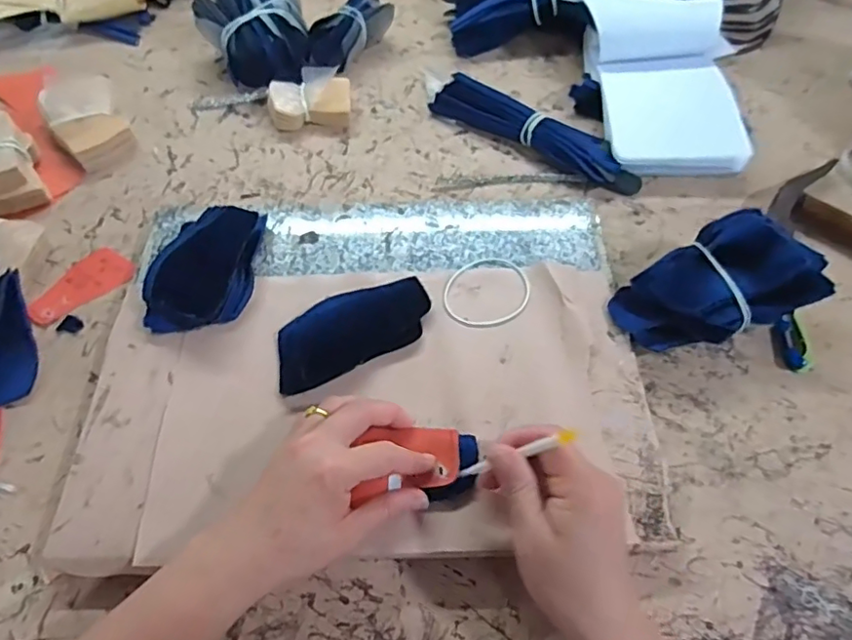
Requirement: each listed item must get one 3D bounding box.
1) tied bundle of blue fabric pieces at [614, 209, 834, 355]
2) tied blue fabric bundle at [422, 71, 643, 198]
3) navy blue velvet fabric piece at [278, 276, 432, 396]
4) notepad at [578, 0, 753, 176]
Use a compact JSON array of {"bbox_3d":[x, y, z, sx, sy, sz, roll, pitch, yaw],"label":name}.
[{"bbox_3d":[0.223,-0.024,0.446,0.155,0.068,0.082,-17,59,-10],"label":"tied bundle of blue fabric pieces"},{"bbox_3d":[0.100,-0.191,0.573,0.246,0.031,0.046,33,64,19],"label":"tied blue fabric bundle"},{"bbox_3d":[-0.056,0.007,0.439,0.128,0.016,0.061,-29,62,-16],"label":"navy blue velvet fabric piece"},{"bbox_3d":[0.249,-0.242,0.581,0.166,0.068,0.210,-3,58,-1],"label":"notepad"}]

